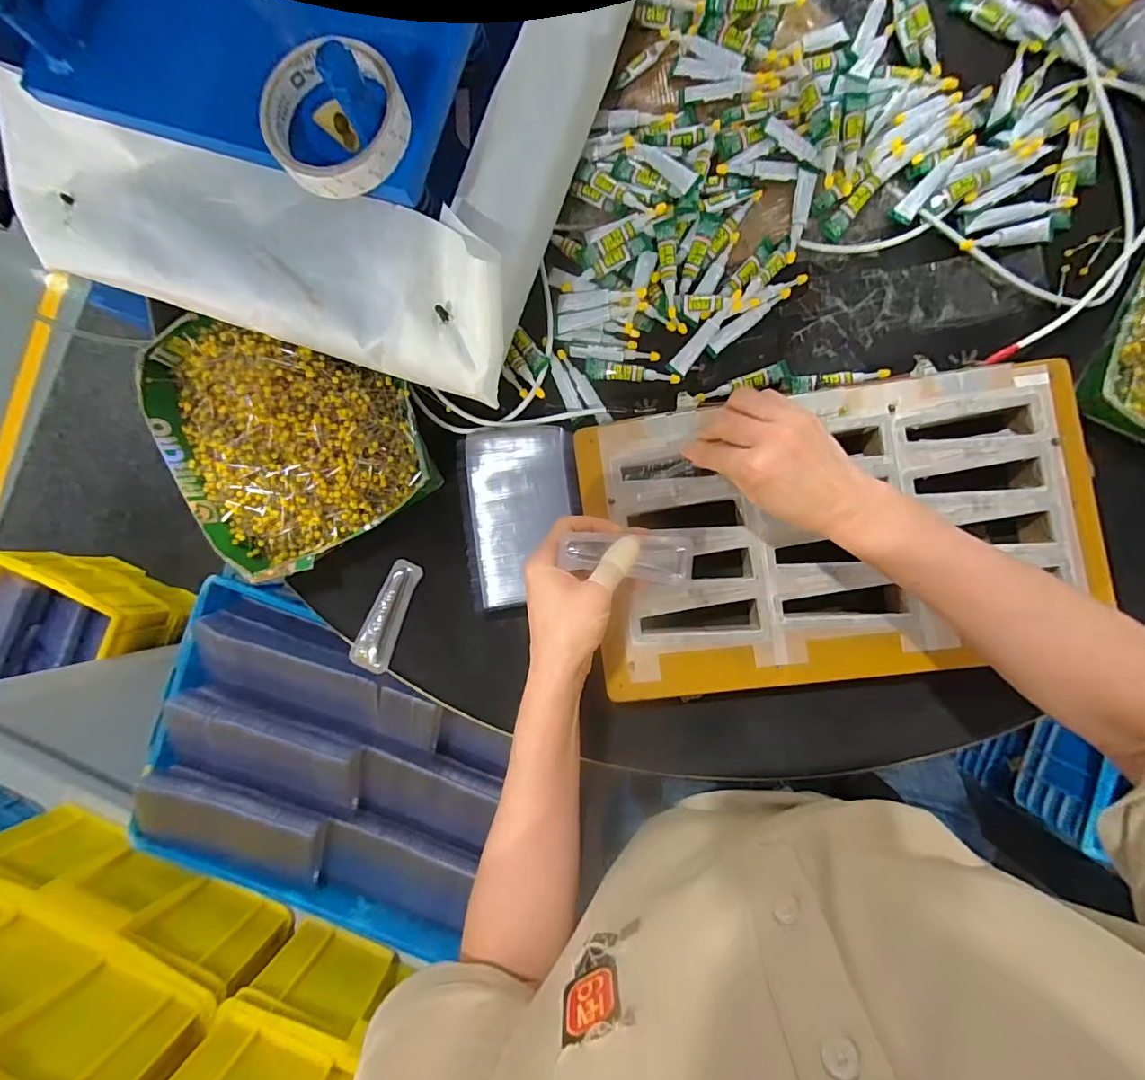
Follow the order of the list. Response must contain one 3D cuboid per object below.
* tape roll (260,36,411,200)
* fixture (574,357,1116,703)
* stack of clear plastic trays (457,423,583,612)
[{"bbox_3d":[-0.149,-0.267,0.318,0.086,0.022,0.089,0,88,6],"label":"tape roll"},{"bbox_3d":[0.204,-0.005,0.405,0.379,0.042,0.225,-8,90,6],"label":"fixture"},{"bbox_3d":[-0.042,-0.024,0.441,0.102,0.029,0.155,-7,87,5],"label":"stack of clear plastic trays"}]

